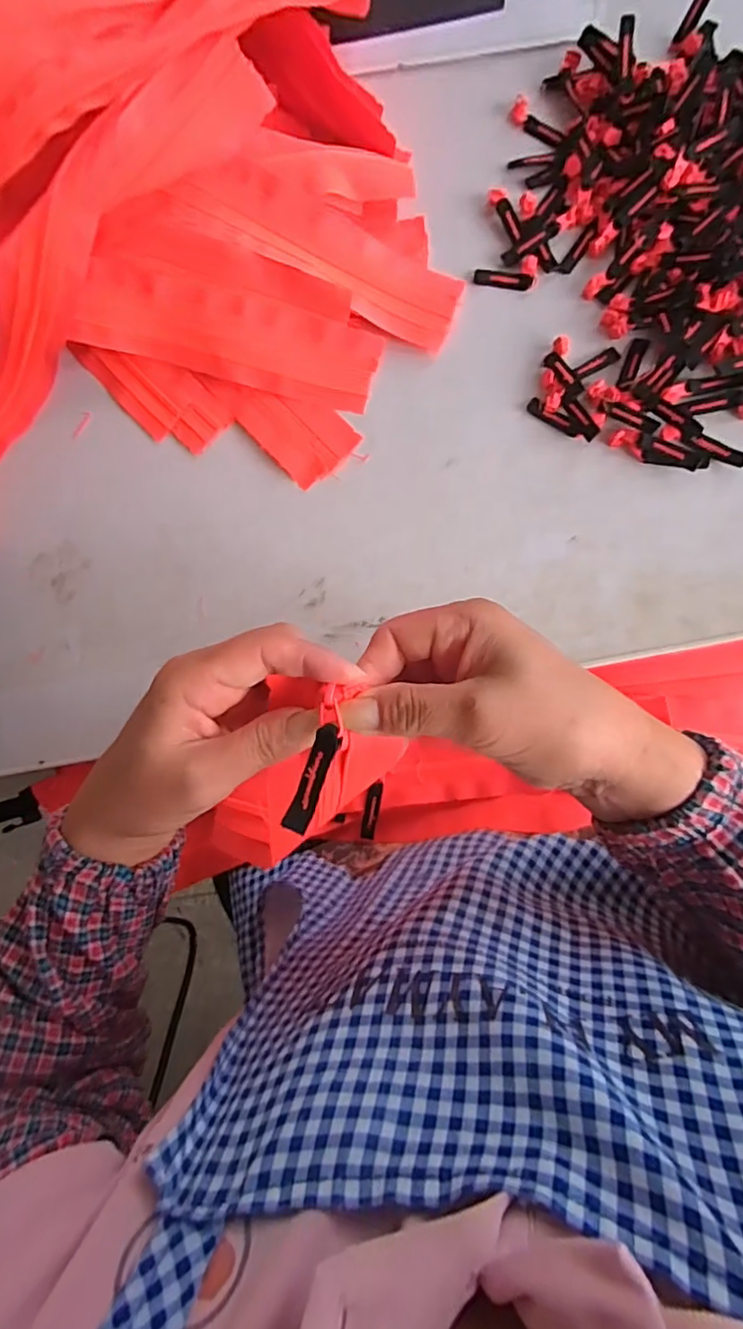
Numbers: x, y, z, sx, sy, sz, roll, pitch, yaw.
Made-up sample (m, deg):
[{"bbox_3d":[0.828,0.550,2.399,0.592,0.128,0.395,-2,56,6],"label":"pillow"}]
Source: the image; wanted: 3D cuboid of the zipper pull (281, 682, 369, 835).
[{"bbox_3d":[-0.021,0.038,0.242,0.013,0.009,0.065,20,89,9],"label":"zipper pull"}]

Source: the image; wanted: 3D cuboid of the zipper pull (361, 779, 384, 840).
[{"bbox_3d":[0.001,0.119,0.472,0.012,0.004,0.049,9,94,-8],"label":"zipper pull"}]

